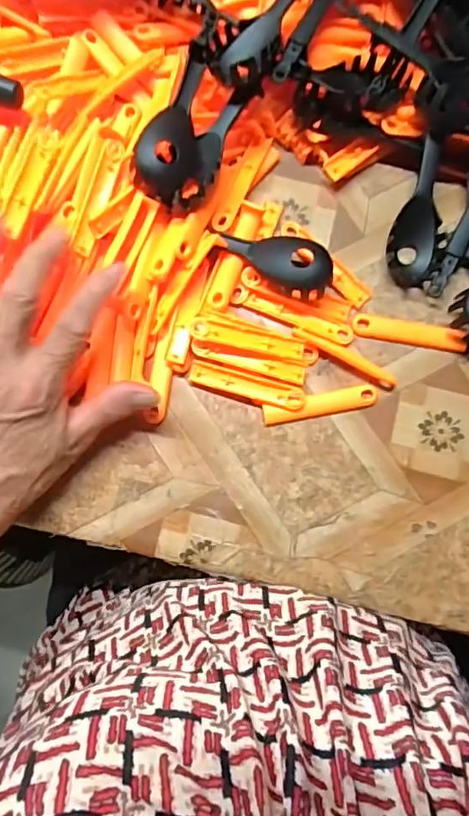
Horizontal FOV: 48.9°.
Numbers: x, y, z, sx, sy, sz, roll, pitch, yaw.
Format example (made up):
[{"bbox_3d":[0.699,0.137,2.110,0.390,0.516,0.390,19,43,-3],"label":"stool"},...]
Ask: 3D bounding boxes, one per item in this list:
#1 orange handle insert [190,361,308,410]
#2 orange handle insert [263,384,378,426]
[{"bbox_3d":[0.009,-0.015,0.338,0.076,0.004,0.015,16,98,3],"label":"orange handle insert"},{"bbox_3d":[0.057,-0.002,0.341,0.076,0.008,0.014,-11,82,-4],"label":"orange handle insert"}]

